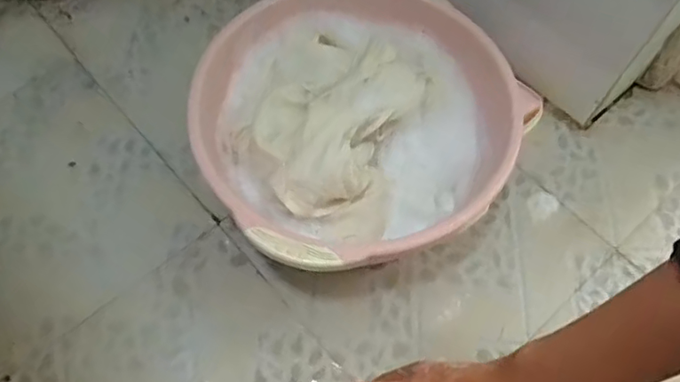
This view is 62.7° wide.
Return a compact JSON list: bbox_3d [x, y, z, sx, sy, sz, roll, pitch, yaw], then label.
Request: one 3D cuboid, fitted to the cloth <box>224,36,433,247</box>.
[{"bbox_3d":[-0.009,-0.071,0.561,0.162,0.062,0.209,19,62,8],"label":"cloth"}]

